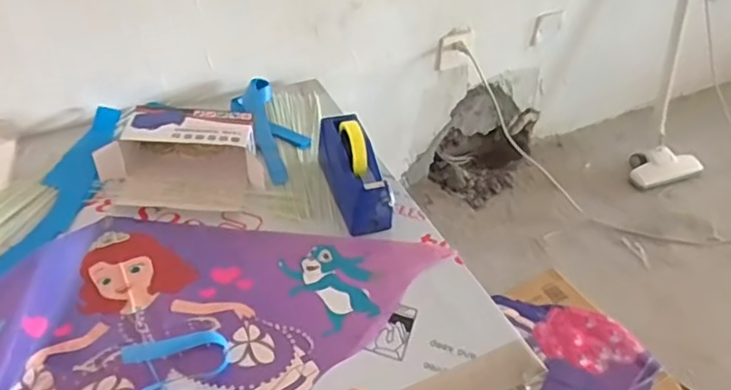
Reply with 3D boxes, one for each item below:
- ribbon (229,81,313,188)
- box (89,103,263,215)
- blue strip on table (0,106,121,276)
[{"bbox_3d":[-0.175,-0.128,1.160,0.093,0.033,0.272,-17,46,-22],"label":"ribbon"},{"bbox_3d":[-0.309,-0.065,1.053,0.271,0.075,0.186,0,42,-4],"label":"box"},{"bbox_3d":[-0.494,-0.002,0.996,0.083,0.032,0.449,4,42,0],"label":"blue strip on table"}]

